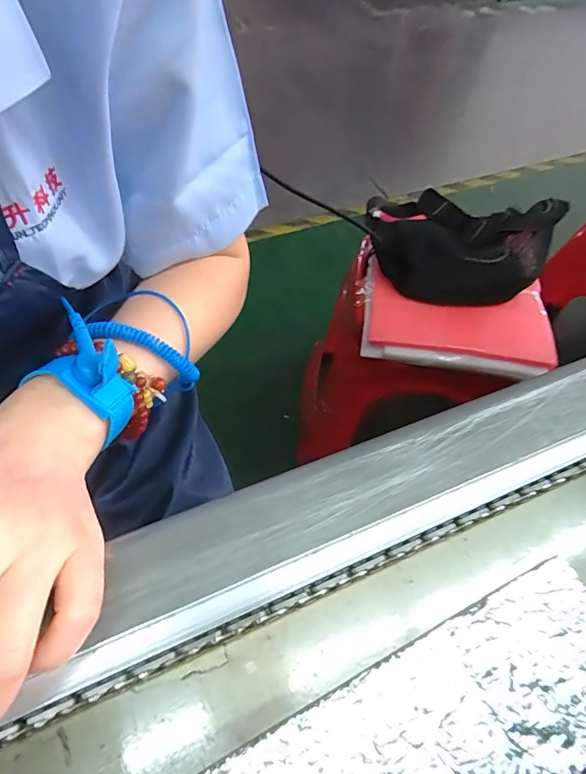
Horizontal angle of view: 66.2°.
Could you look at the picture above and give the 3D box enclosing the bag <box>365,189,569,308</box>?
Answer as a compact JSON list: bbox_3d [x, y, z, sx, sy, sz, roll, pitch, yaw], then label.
[{"bbox_3d":[0.232,-0.211,0.646,0.265,0.093,0.178,24,58,11],"label":"bag"}]

